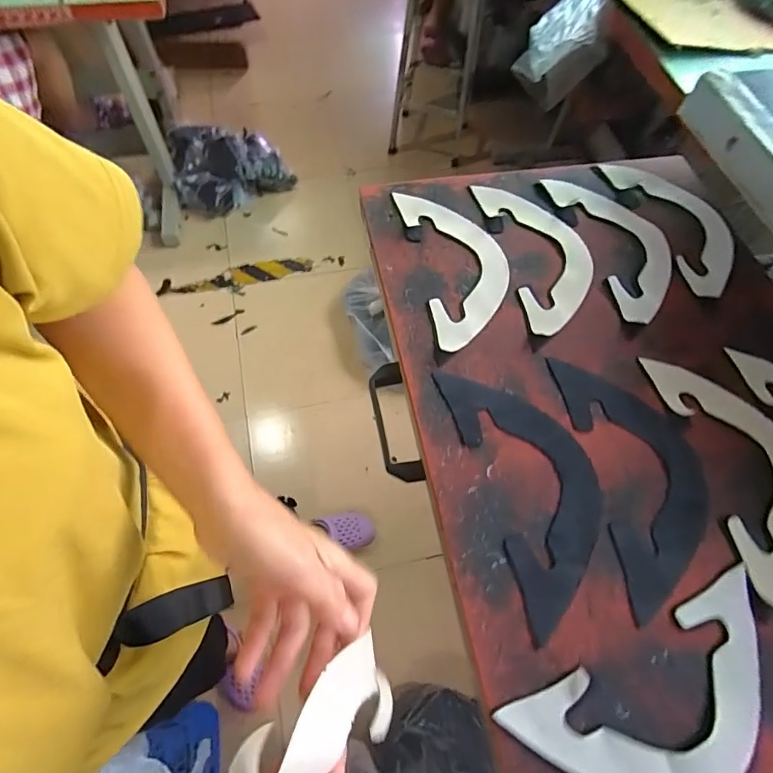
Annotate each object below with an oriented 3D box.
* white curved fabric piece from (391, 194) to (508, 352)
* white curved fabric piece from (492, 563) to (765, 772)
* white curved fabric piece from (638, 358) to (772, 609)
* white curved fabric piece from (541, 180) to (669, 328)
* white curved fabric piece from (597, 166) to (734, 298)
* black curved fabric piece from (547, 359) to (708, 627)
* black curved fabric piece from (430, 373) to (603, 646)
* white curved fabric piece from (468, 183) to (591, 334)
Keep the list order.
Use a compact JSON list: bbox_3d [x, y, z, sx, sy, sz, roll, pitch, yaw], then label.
[{"bbox_3d":[0.095,-0.158,0.574,0.116,0.011,0.247,-9,64,-7],"label":"white curved fabric piece"},{"bbox_3d":[0.233,0.267,0.371,0.255,0.006,0.116,-21,67,-13],"label":"white curved fabric piece"},{"bbox_3d":[0.379,0.076,0.469,0.119,0.011,0.252,-8,64,-6],"label":"white curved fabric piece"},{"bbox_3d":[0.319,-0.198,0.604,0.124,0.009,0.245,-14,65,-9],"label":"white curved fabric piece"},{"bbox_3d":[0.411,-0.231,0.626,0.118,0.010,0.241,-16,66,-12],"label":"white curved fabric piece"},{"bbox_3d":[0.266,0.086,0.468,0.118,0.004,0.253,-6,64,-6],"label":"black curved fabric piece"},{"bbox_3d":[0.151,0.091,0.456,0.122,0.005,0.256,-14,65,-9],"label":"black curved fabric piece"},{"bbox_3d":[0.207,-0.176,0.589,0.118,0.007,0.242,-9,64,-7],"label":"white curved fabric piece"}]

